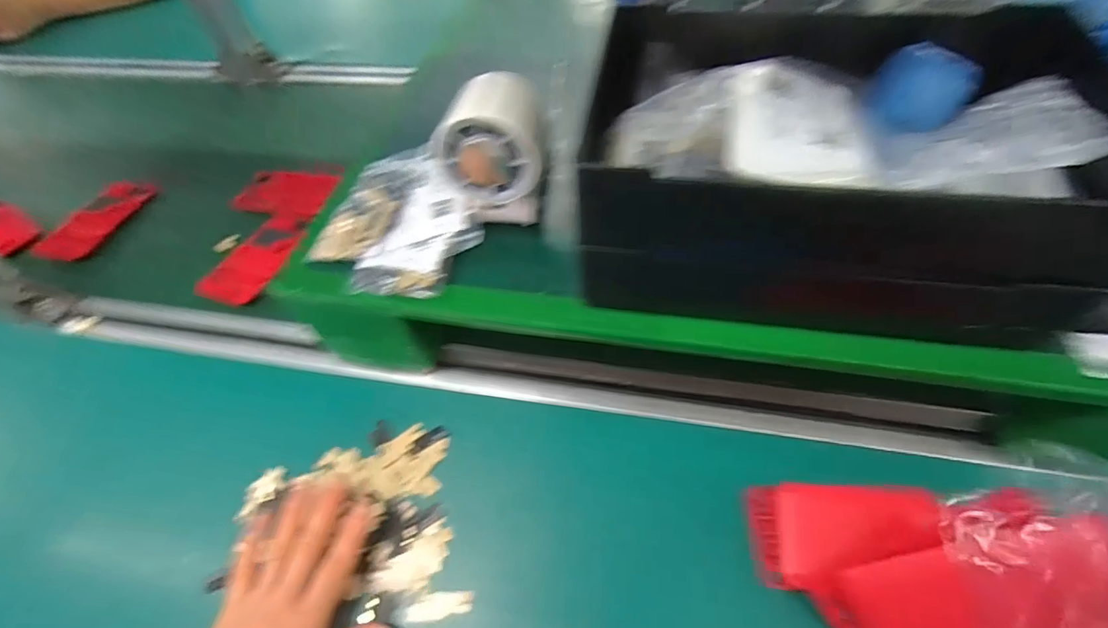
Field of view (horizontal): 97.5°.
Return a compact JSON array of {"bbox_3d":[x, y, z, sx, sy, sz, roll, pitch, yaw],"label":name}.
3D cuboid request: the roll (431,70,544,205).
[{"bbox_3d":[-0.037,-0.115,0.314,0.069,0.060,0.069,10,48,-11],"label":"roll"}]

